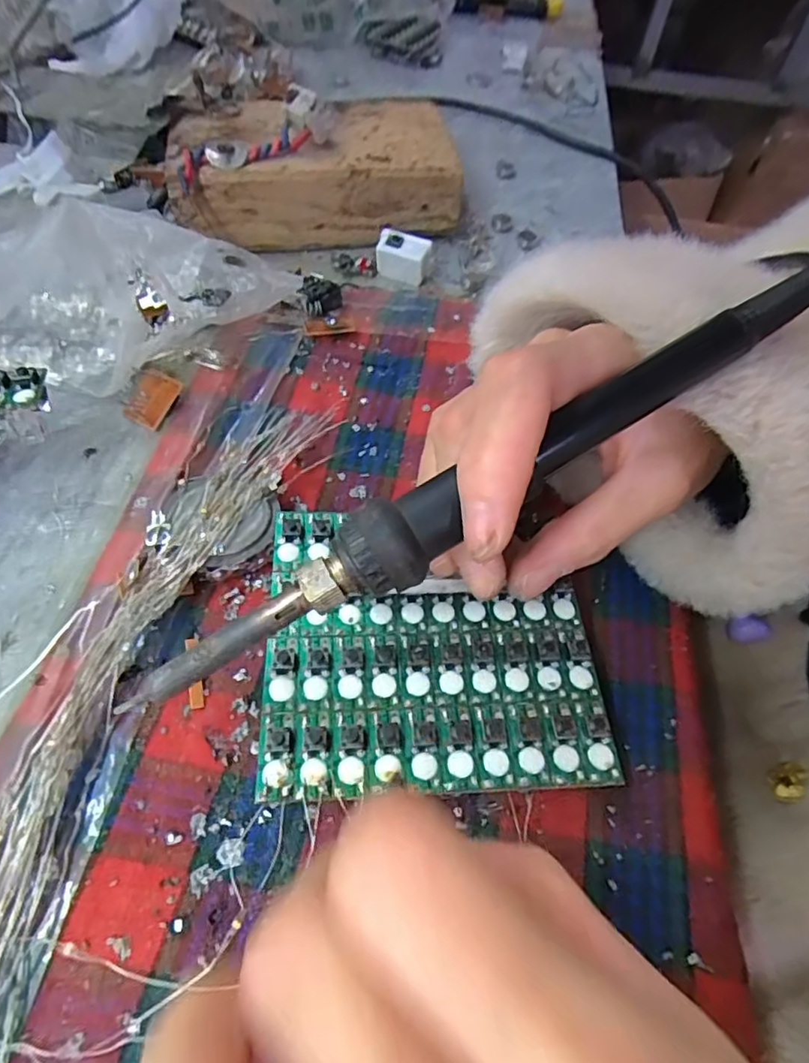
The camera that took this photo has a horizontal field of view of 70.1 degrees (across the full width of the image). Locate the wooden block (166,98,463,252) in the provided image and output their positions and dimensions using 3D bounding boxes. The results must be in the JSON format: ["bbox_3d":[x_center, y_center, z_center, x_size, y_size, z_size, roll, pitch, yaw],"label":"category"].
[{"bbox_3d":[-0.047,-0.191,0.309,0.140,0.045,0.083,-10,58,-9],"label":"wooden block"}]

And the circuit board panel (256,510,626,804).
[{"bbox_3d":[0.007,0.031,0.170,0.093,0.005,0.085,-1,56,-5],"label":"circuit board panel"}]

